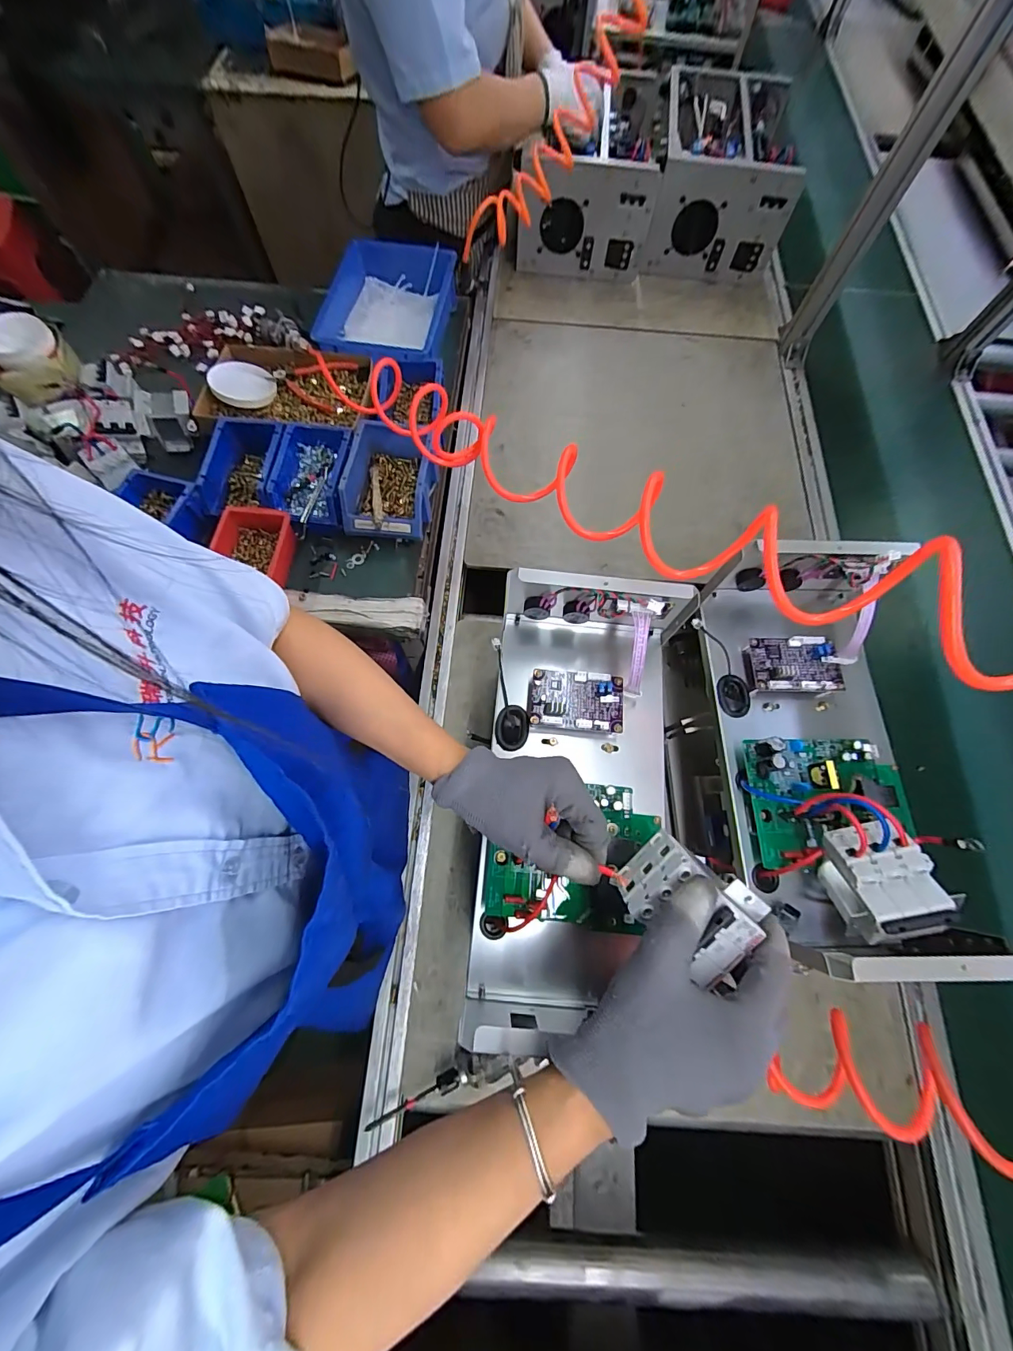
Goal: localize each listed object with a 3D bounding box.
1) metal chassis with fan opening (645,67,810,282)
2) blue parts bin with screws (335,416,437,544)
[{"bbox_3d":[0.438,-1.039,0.937,0.265,0.183,0.351,7,71,1],"label":"metal chassis with fan opening"},{"bbox_3d":[-0.186,-0.309,0.713,0.132,0.081,0.185,4,71,-1],"label":"blue parts bin with screws"}]

